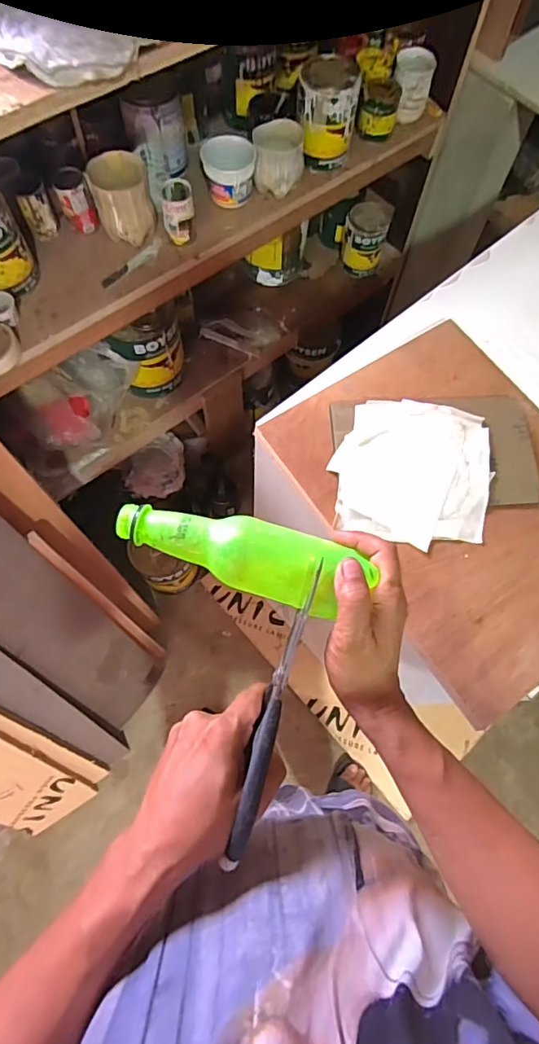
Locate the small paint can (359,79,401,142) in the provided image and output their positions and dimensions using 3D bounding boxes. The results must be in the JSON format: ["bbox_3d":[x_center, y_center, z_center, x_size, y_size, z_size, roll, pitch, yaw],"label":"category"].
[{"bbox_3d":[0.214,-0.794,0.975,0.070,0.068,0.083,10,70,2],"label":"small paint can"}]

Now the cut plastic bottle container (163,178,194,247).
[{"bbox_3d":[-0.154,-0.528,0.859,0.055,0.075,0.060,-7,70,-4],"label":"cut plastic bottle container"}]

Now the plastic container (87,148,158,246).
[{"bbox_3d":[-0.240,-0.532,0.839,0.094,0.105,0.081,-14,71,-7],"label":"plastic container"}]

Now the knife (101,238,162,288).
[{"bbox_3d":[-0.233,-0.445,0.872,0.029,0.007,0.139,38,73,12],"label":"knife"}]

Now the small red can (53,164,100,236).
[{"bbox_3d":[-0.327,-0.543,0.856,0.048,0.078,0.051,0,70,-1],"label":"small red can"}]

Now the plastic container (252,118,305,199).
[{"bbox_3d":[0.018,-0.646,0.898,0.090,0.082,0.073,-3,70,-2],"label":"plastic container"}]

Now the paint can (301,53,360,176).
[{"bbox_3d":[0.104,-0.740,0.923,0.108,0.135,0.127,8,70,1],"label":"paint can"}]

